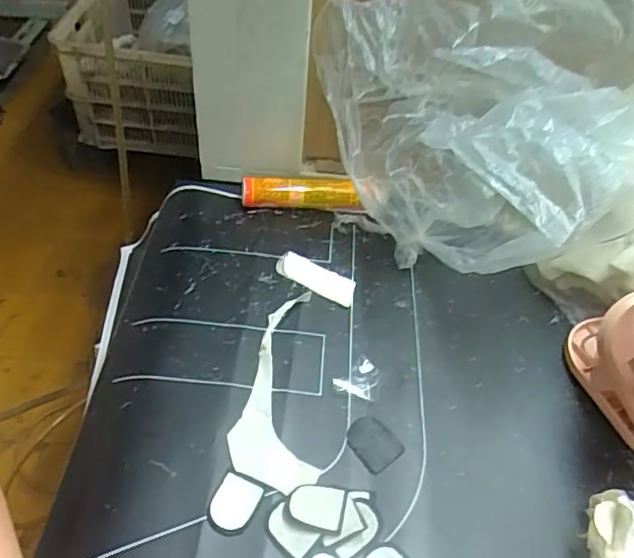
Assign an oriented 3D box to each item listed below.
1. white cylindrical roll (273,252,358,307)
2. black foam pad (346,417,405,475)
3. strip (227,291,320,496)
[{"bbox_3d":[0.000,-0.002,0.470,0.069,0.007,0.027,24,48,17],"label":"white cylindrical roll"},{"bbox_3d":[0.036,0.103,0.366,0.027,0.004,0.034,-26,53,-28],"label":"black foam pad"},{"bbox_3d":[-0.026,0.068,0.392,0.053,0.006,0.153,4,45,-2],"label":"strip"}]

